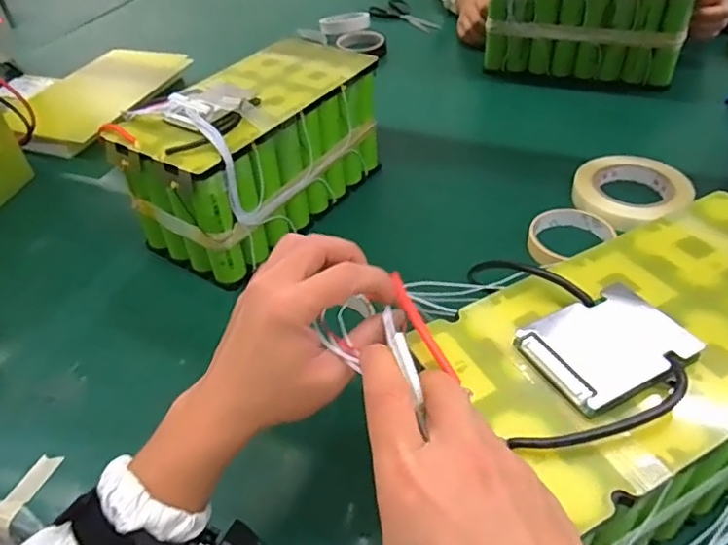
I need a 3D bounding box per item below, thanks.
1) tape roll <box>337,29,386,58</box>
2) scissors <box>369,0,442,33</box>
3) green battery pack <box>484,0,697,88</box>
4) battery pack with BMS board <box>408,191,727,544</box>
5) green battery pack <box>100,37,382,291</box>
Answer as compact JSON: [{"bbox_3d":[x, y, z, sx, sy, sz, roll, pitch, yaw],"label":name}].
[{"bbox_3d":[-0.005,-0.400,1.021,0.080,0.034,0.080,-6,44,-1],"label":"tape roll"},{"bbox_3d":[0.081,-0.498,1.106,0.139,0.010,0.075,16,56,7],"label":"scissors"},{"bbox_3d":[0.332,-0.385,0.861,0.263,0.155,0.127,13,47,17],"label":"green battery pack"},{"bbox_3d":[0.180,0.074,0.373,0.274,0.141,0.161,-25,47,-19],"label":"battery pack with BMS board"},{"bbox_3d":[-0.114,-0.139,0.640,0.132,0.156,0.279,25,52,28],"label":"green battery pack"}]

